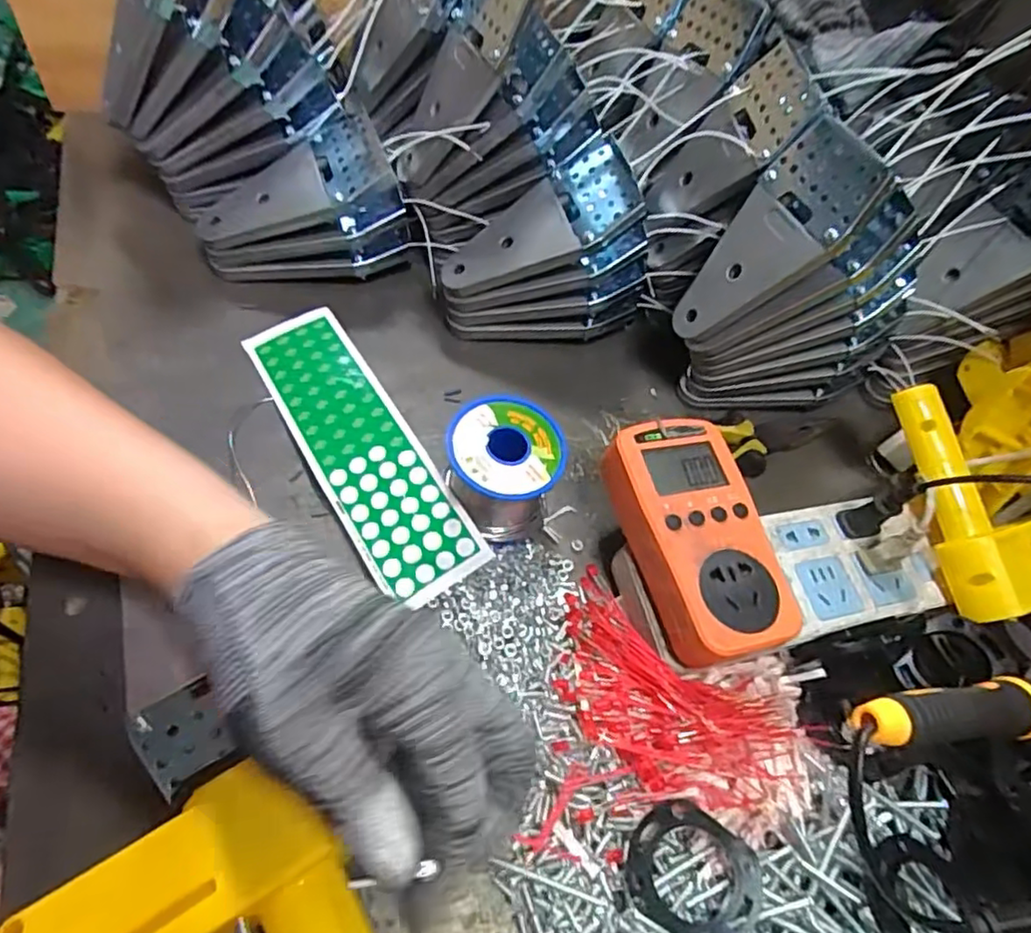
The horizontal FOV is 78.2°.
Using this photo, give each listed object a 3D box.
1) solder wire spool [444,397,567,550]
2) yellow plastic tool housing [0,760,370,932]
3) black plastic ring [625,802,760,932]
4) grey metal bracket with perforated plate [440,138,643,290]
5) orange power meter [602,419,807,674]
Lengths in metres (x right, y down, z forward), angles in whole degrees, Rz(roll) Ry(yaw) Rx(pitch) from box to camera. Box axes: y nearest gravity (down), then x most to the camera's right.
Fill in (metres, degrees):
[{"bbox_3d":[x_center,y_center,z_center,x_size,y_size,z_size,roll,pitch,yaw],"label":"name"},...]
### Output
[{"bbox_3d":[-0.007,0.005,0.367,0.061,0.061,0.065,6,58,-9],"label":"solder wire spool"},{"bbox_3d":[-0.096,0.191,0.219,0.100,0.039,0.140,-28,65,-20],"label":"yellow plastic tool housing"},{"bbox_3d":[0.080,0.186,0.288,0.056,0.014,0.049,34,58,9],"label":"black plastic ring"},{"bbox_3d":[0.016,-0.155,0.416,0.137,0.014,0.069,-29,58,5],"label":"grey metal bracket with perforated plate"},{"bbox_3d":[0.097,0.035,0.333,0.070,0.029,0.127,-10,61,-18],"label":"orange power meter"}]

